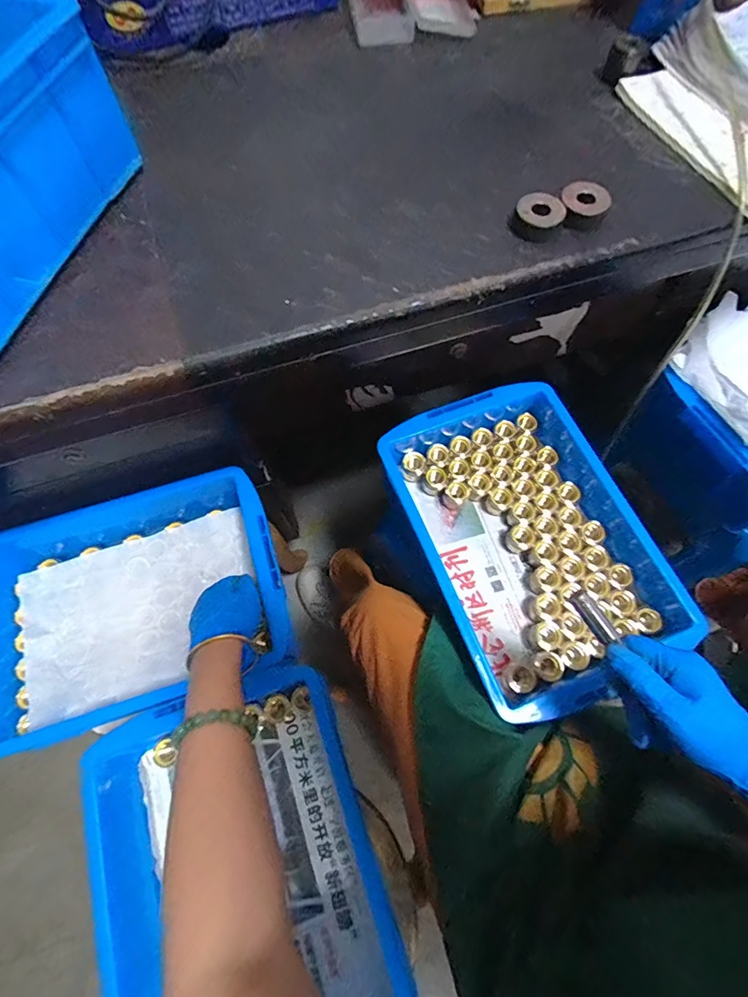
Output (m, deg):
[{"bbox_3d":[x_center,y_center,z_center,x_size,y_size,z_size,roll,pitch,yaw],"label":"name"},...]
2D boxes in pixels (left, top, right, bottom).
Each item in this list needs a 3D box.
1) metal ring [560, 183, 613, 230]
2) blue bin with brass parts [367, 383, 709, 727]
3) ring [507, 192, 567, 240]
[{"bbox_3d":[0.181,-0.254,0.375,0.041,0.005,0.032,8,77,7],"label":"metal ring"},{"bbox_3d":[0.174,0.043,0.539,0.248,0.079,0.357,-23,71,-8],"label":"blue bin with brass parts"},{"bbox_3d":[0.138,-0.238,0.374,0.038,0.015,0.043,36,73,13],"label":"ring"}]

